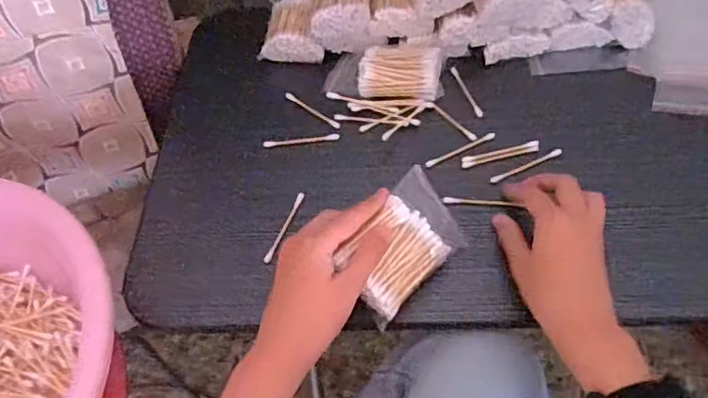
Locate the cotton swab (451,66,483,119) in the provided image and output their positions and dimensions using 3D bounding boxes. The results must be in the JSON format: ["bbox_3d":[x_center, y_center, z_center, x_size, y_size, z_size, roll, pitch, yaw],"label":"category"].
[{"bbox_3d":[0.107,-0.103,0.556,0.008,0.004,0.069,-17,55,-7],"label":"cotton swab"}]

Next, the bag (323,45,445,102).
[{"bbox_3d":[0.030,-0.126,0.562,0.106,0.035,0.064,1,55,6],"label":"bag"}]

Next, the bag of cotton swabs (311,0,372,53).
[{"bbox_3d":[-0.011,-0.192,0.577,0.063,0.042,0.075,0,54,4],"label":"bag of cotton swabs"}]

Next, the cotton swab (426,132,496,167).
[{"bbox_3d":[0.095,-0.044,0.516,0.071,0.004,0.007,-24,56,-12],"label":"cotton swab"}]

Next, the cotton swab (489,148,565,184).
[{"bbox_3d":[0.147,-0.028,0.498,0.069,0.005,0.007,-22,56,-11],"label":"cotton swab"}]

